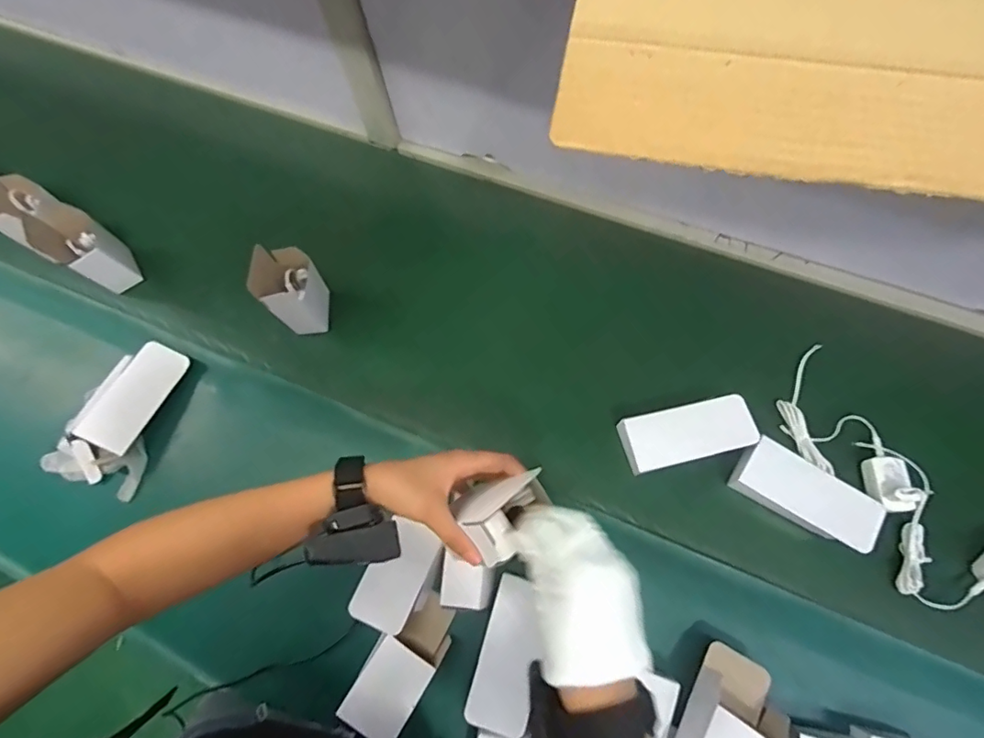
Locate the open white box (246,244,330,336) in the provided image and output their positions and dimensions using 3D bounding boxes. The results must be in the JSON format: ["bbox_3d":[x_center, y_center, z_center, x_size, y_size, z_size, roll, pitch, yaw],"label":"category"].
[{"bbox_3d":[-0.255,-0.102,0.665,0.065,0.126,0.077,-13,70,-1],"label":"open white box"}]

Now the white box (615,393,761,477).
[{"bbox_3d":[0.227,0.073,0.594,0.147,0.021,0.064,-14,70,-2],"label":"white box"}]

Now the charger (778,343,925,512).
[{"bbox_3d":[0.409,0.075,0.604,0.100,0.034,0.201,-23,71,-5],"label":"charger"}]

